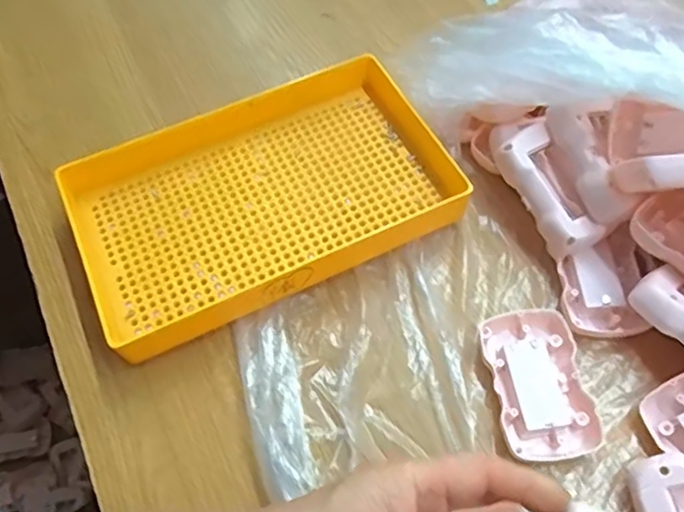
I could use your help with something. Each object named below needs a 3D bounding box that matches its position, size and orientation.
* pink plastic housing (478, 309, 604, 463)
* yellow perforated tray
[{"bbox_3d":[0.115,0.075,0.369,0.052,0.013,0.087,-10,60,-4],"label":"pink plastic housing"},{"bbox_3d":[-0.054,-0.039,0.424,0.250,0.041,0.150,-25,61,-12],"label":"yellow perforated tray"}]

